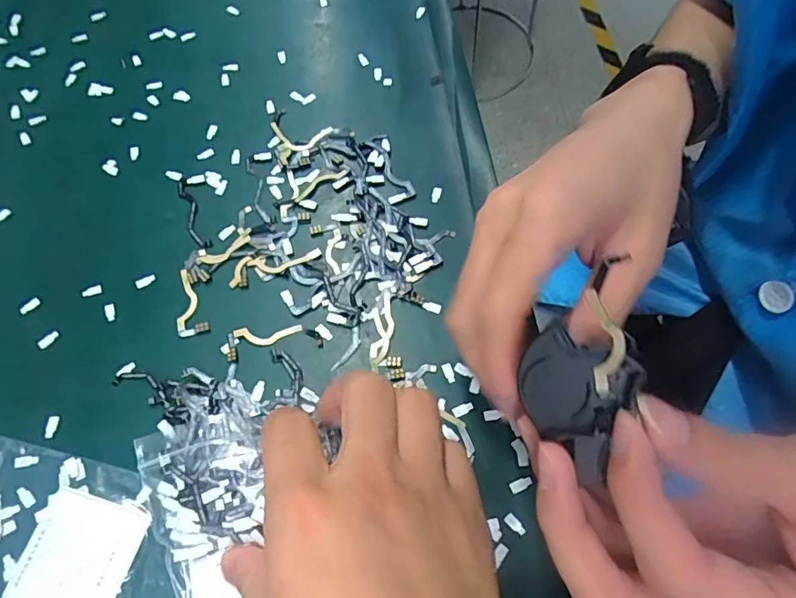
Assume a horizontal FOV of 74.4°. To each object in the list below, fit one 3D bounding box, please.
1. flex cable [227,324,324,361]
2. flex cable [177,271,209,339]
[{"bbox_3d":[-0.069,0.022,0.292,0.052,0.004,0.017,-8,67,-2],"label":"flex cable"},{"bbox_3d":[-0.121,0.001,0.301,0.016,0.004,0.040,-16,67,-6],"label":"flex cable"}]

